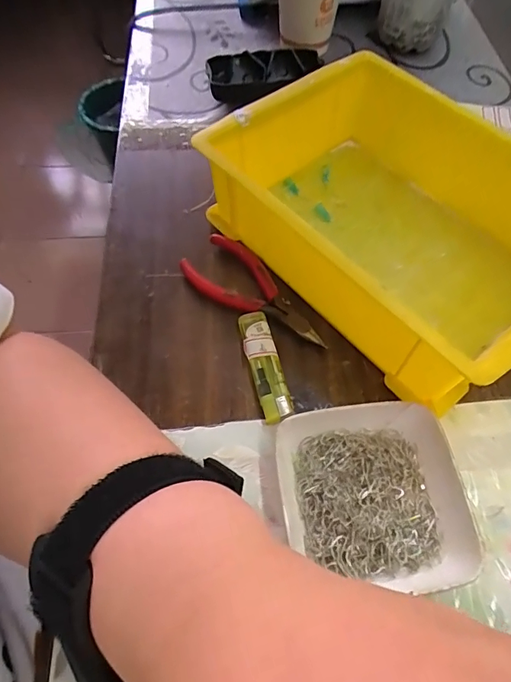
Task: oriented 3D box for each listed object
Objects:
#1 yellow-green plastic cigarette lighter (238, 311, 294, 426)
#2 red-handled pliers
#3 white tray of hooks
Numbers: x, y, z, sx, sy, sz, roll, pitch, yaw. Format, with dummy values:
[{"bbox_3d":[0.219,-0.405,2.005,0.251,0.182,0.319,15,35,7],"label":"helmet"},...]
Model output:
[{"bbox_3d":[0.006,0.016,0.293,0.020,0.011,0.078,-12,61,-7],"label":"yellow-green plastic cigarette lighter"},{"bbox_3d":[0.001,-0.035,0.323,0.118,0.014,0.046,34,65,17],"label":"red-handled pliers"},{"bbox_3d":[0.063,0.085,0.248,0.095,0.024,0.095,-4,60,-3],"label":"white tray of hooks"}]

